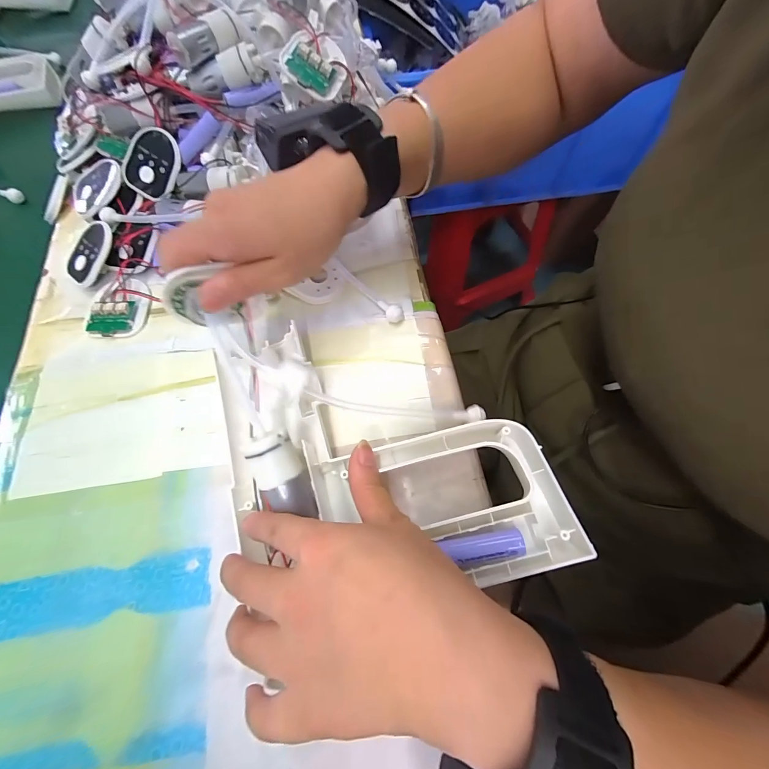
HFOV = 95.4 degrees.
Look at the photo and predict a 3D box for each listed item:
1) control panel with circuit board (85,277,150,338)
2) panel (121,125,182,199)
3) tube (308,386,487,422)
[{"bbox_3d":[-0.222,-0.067,0.295,0.041,0.012,0.057,-2,68,4],"label":"control panel with circuit board"},{"bbox_3d":[-0.210,-0.200,0.315,0.050,0.005,0.058,35,100,-1],"label":"panel"},{"bbox_3d":[0.008,0.015,0.227,0.116,0.013,0.011,6,66,-12],"label":"tube"}]

